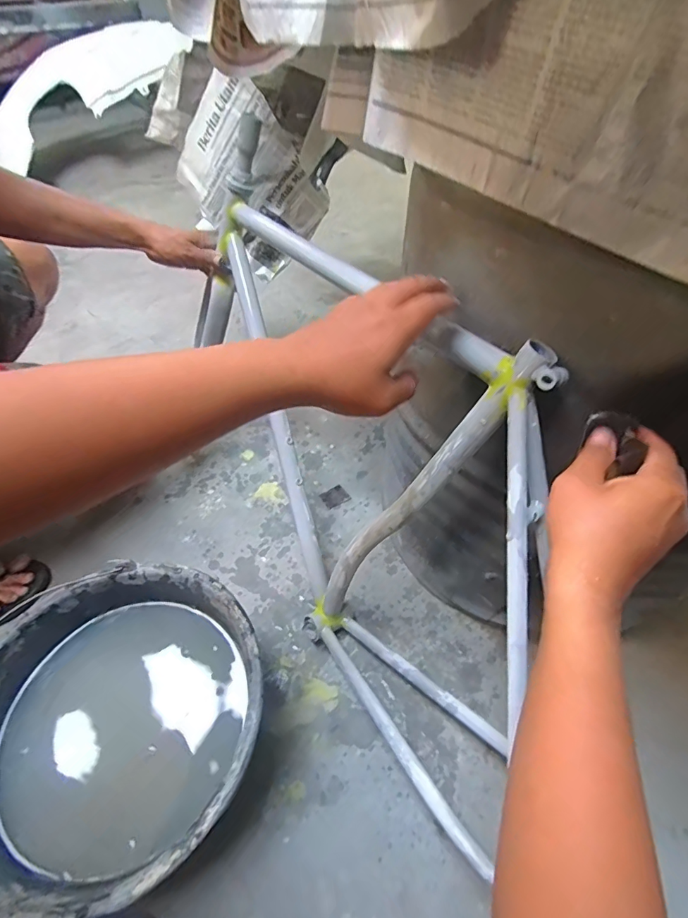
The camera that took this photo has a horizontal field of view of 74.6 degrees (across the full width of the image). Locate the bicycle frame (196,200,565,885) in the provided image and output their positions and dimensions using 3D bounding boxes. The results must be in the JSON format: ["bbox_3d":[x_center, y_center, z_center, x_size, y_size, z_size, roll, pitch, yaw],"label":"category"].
[{"bbox_3d":[0.035,0.024,0.600,0.125,0.508,0.708,-4,33,-36],"label":"bicycle frame"}]

